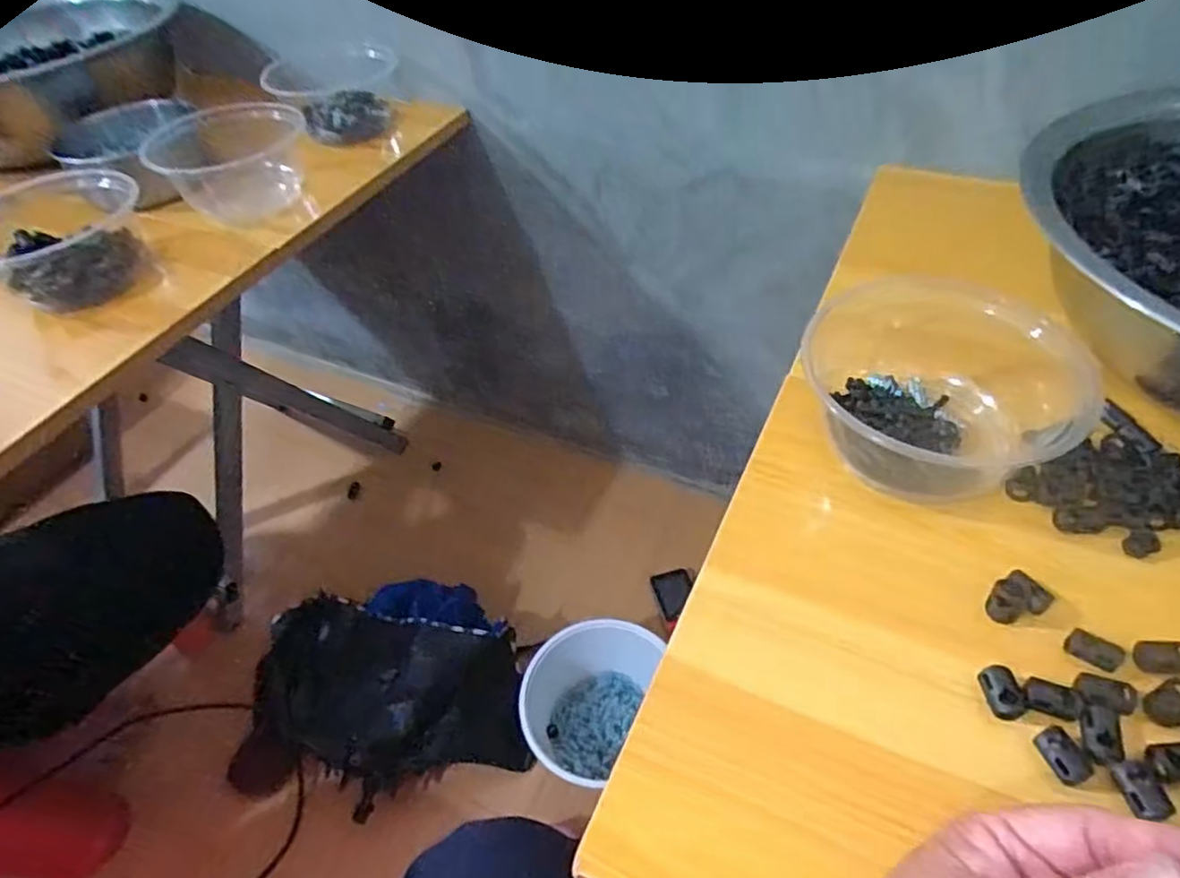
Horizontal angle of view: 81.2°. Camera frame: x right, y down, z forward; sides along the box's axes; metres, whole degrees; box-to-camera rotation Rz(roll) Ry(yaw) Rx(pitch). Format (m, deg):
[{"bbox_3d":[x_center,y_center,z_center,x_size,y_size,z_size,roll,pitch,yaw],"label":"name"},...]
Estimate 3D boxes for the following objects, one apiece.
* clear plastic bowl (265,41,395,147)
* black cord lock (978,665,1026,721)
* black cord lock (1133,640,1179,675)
[{"bbox_3d":[-0.271,-0.372,0.740,0.128,0.073,0.135,-3,49,4],"label":"clear plastic bowl"},{"bbox_3d":[0.172,0.106,0.288,0.015,0.010,0.021,2,48,7],"label":"black cord lock"},{"bbox_3d":[0.244,0.092,0.292,0.021,0.006,0.014,3,48,9],"label":"black cord lock"}]

